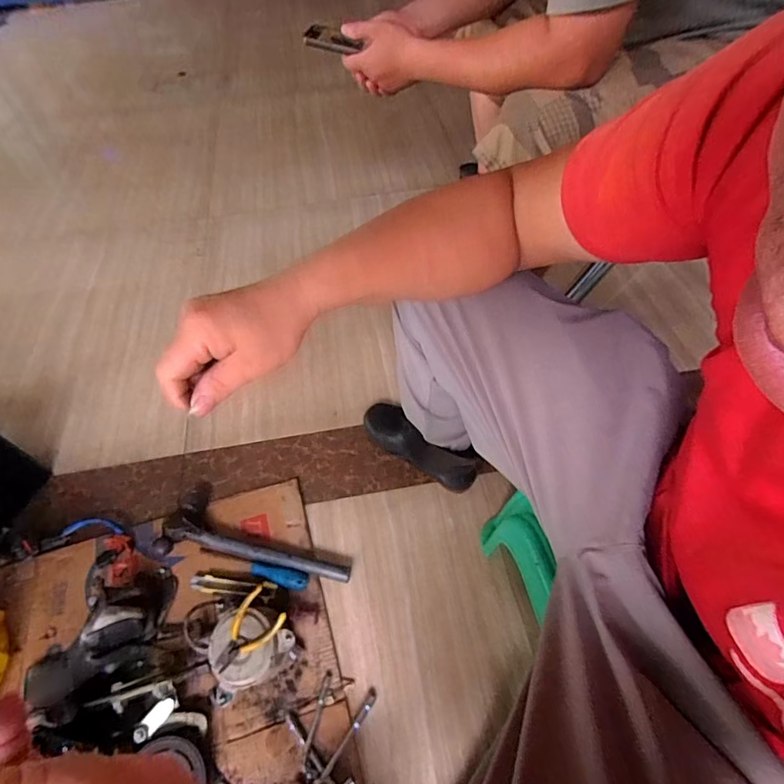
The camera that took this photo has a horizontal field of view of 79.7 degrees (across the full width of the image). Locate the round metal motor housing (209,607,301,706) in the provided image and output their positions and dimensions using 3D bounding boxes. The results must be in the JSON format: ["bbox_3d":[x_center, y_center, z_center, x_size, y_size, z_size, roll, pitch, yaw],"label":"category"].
[{"bbox_3d":[-0.197,0.355,0.660,0.121,0.074,0.100,-20,56,-11],"label":"round metal motor housing"}]

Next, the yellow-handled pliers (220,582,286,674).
[{"bbox_3d":[-0.197,0.327,0.637,0.067,0.015,0.105,34,77,25],"label":"yellow-handled pliers"}]

